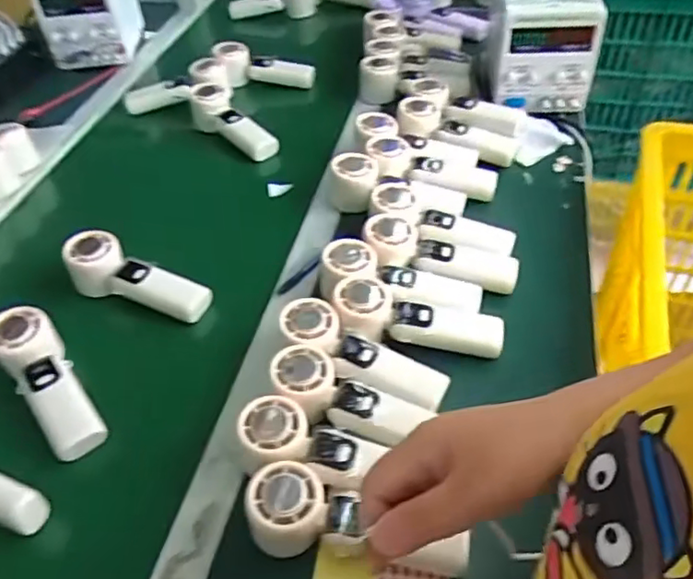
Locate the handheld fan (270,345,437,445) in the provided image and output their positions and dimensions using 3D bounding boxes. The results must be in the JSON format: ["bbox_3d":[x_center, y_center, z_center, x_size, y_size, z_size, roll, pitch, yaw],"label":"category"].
[{"bbox_3d":[-0.002,0.096,0.536,0.133,0.031,0.053,24,51,7],"label":"handheld fan"}]

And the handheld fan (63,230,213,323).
[{"bbox_3d":[-0.226,-0.015,0.660,0.164,0.051,0.052,15,49,18],"label":"handheld fan"}]

